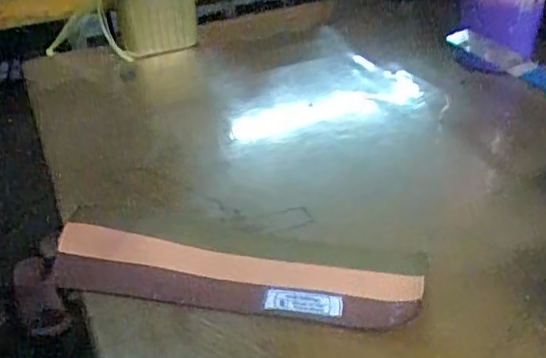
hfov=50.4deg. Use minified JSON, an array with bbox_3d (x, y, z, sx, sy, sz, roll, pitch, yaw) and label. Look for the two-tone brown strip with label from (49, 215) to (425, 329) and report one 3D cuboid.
[{"bbox_3d":[-0.032,0.067,0.439,0.279,0.022,0.066,4,38,9],"label":"two-tone brown strip with label"}]

